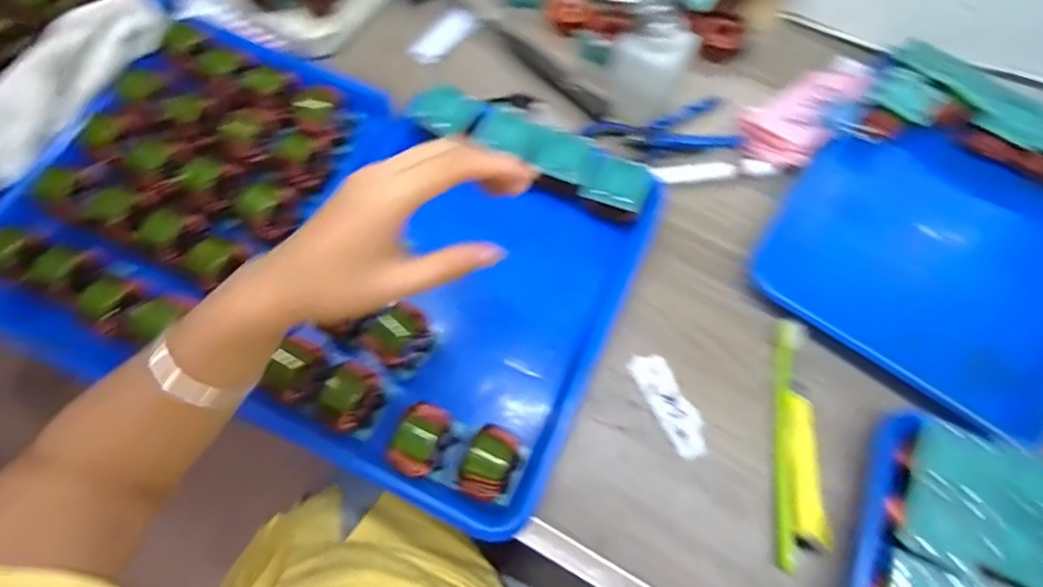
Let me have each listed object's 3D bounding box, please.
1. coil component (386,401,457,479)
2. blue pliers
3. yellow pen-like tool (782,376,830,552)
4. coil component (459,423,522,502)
[{"bbox_3d":[-0.070,0.106,0.374,0.034,0.039,0.049,22,70,7],"label":"coil component"},{"bbox_3d":[0.131,-0.156,0.496,0.141,0.018,0.063,-9,70,-5],"label":"blue pliers"},{"bbox_3d":[0.211,0.128,0.392,0.021,0.010,0.116,4,69,1],"label":"yellow pen-like tool"},{"bbox_3d":[-0.022,0.120,0.368,0.034,0.041,0.048,26,71,8],"label":"coil component"}]

